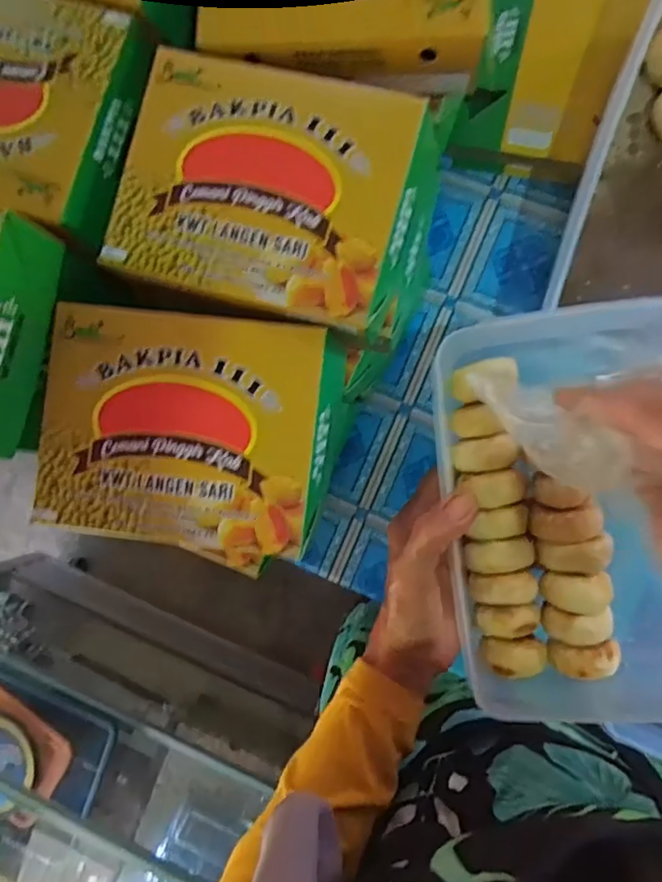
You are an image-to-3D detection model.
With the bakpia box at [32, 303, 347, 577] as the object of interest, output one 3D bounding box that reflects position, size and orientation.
[{"bbox_3d":[-0.078,-0.004,0.339,0.157,0.055,0.128,7,91,8],"label":"bakpia box"}]

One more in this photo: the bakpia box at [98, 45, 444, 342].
[{"bbox_3d":[-0.029,-0.137,0.334,0.166,0.056,0.128,16,92,8],"label":"bakpia box"}]

